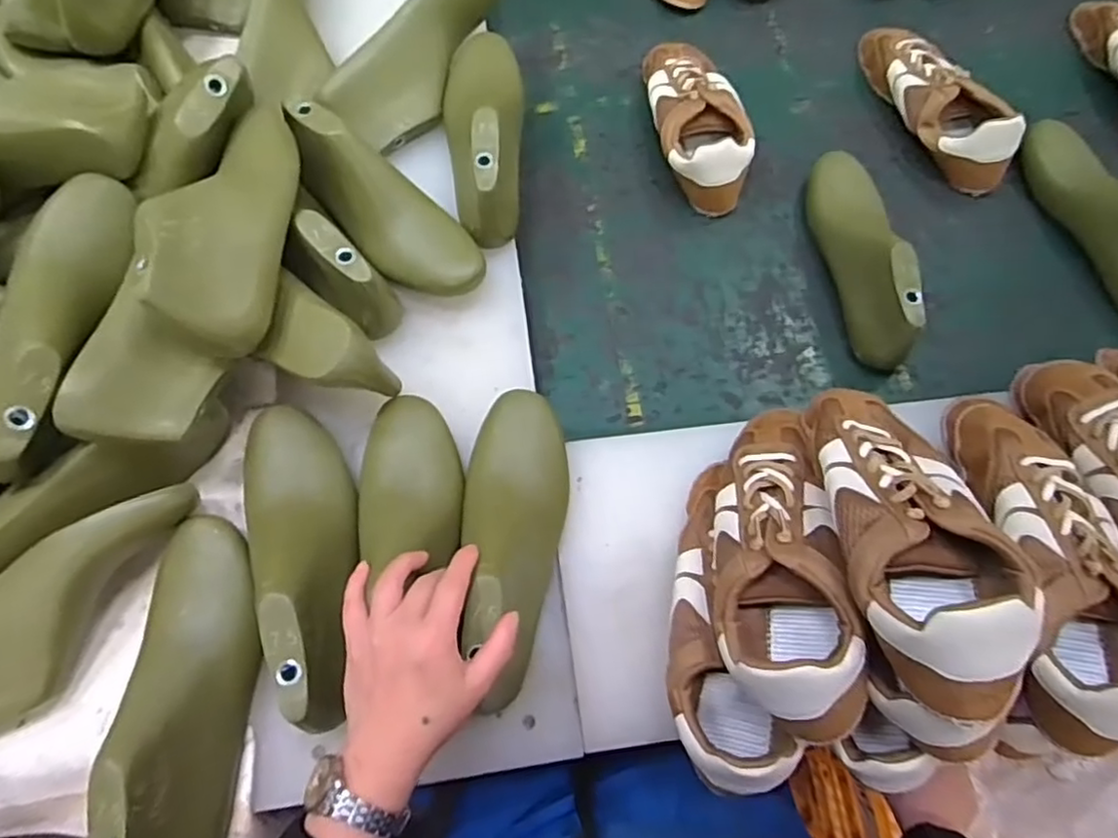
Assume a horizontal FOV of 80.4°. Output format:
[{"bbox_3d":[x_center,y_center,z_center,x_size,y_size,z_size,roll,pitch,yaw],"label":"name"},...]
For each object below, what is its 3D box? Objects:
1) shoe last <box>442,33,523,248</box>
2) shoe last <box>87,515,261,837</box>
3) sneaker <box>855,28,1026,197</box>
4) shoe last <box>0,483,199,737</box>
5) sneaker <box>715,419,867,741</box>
[{"bbox_3d":[-0.073,-0.293,0.639,0.079,0.082,0.252,-3,70,-2],"label":"shoe last"},{"bbox_3d":[-0.259,0.186,0.455,0.076,0.071,0.240,-6,71,-3],"label":"shoe last"},{"bbox_3d":[0.415,-0.361,0.739,0.075,0.075,0.226,-26,73,-12],"label":"sneaker"},{"bbox_3d":[-0.363,0.141,0.485,0.231,0.072,0.080,-35,74,-12],"label":"shoe last"},{"bbox_3d":[0.153,0.087,0.457,0.087,0.086,0.236,4,56,-1],"label":"sneaker"}]

